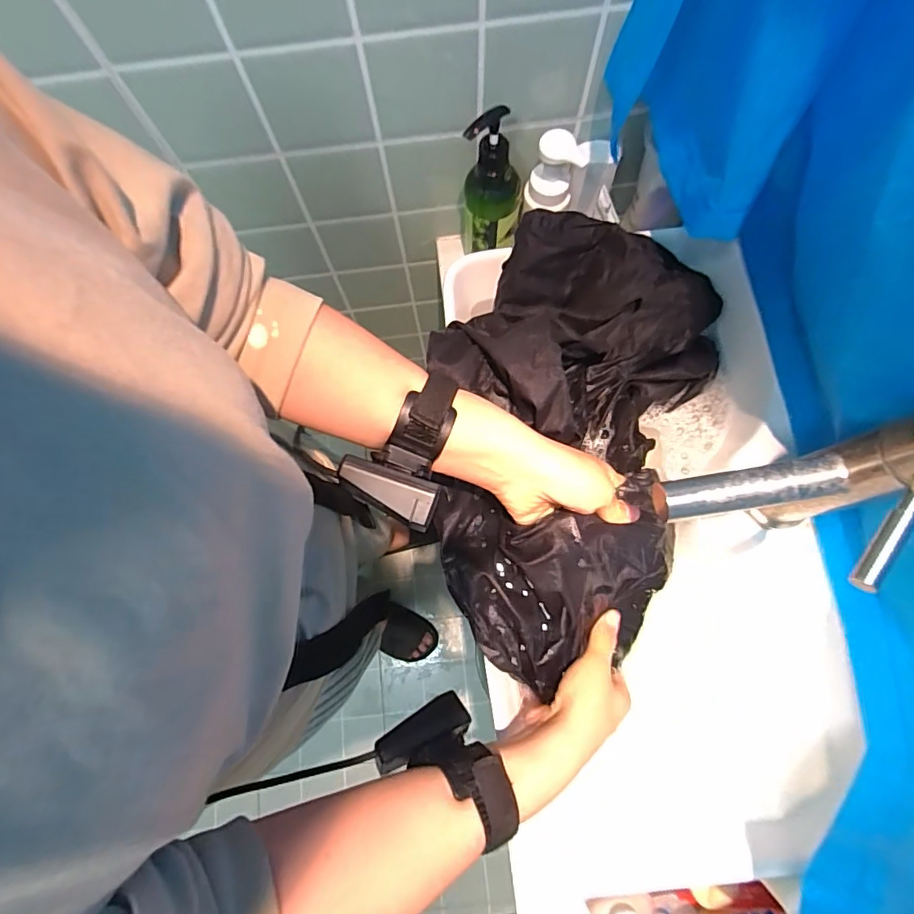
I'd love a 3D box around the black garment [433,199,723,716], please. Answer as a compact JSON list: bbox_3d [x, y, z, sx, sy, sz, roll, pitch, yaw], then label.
[{"bbox_3d":[0.095,-0.023,0.442,0.230,0.104,0.394,19,78,5],"label":"black garment"}]

